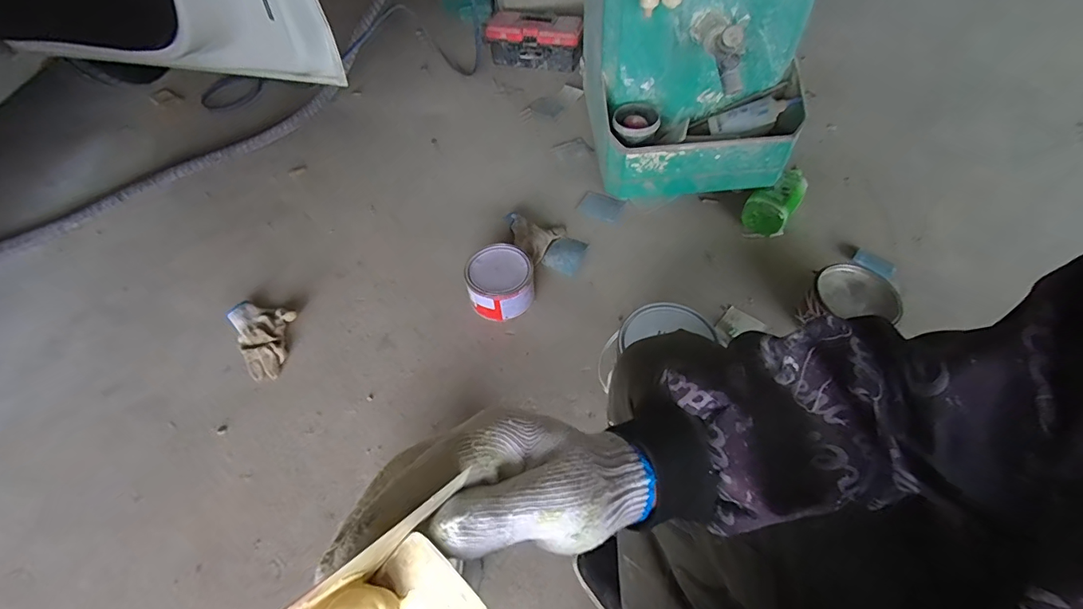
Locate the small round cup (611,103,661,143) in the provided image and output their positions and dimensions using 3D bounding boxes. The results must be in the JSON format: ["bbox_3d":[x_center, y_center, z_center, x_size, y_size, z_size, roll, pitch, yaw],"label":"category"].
[{"bbox_3d":[0.195,-0.377,0.972,0.082,0.034,0.088,-2,52,2],"label":"small round cup"}]

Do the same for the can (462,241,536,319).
[{"bbox_3d":[-0.081,-0.044,0.952,0.128,0.082,0.131,-2,53,2],"label":"can"}]

